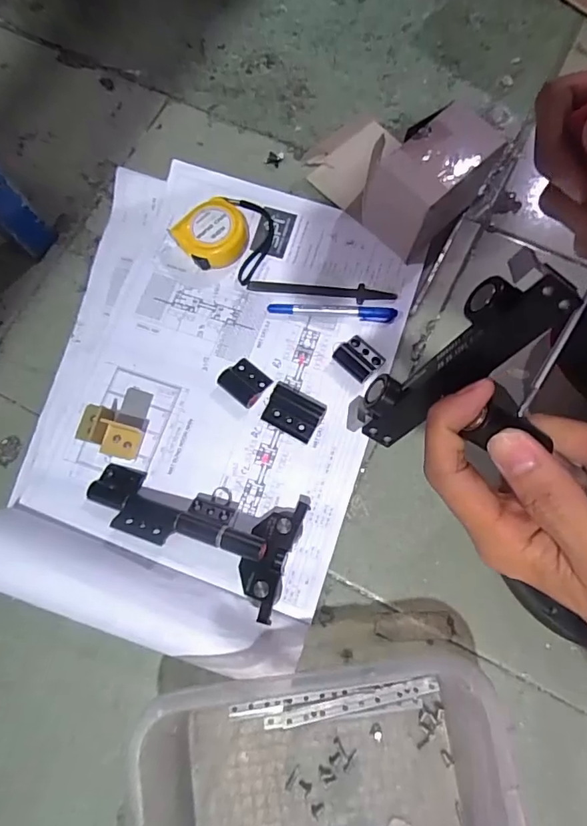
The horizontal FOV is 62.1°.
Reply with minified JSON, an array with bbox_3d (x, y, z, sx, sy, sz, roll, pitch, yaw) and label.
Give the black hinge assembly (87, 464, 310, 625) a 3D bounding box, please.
[{"bbox_3d":[-0.095,0.100,0.443,0.196,0.036,0.109,18,77,4],"label":"black hinge assembly"}]

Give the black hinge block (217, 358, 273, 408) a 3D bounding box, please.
[{"bbox_3d":[-0.049,-0.032,0.489,0.045,0.012,0.038,39,79,11],"label":"black hinge block"}]

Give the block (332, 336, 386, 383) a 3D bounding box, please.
[{"bbox_3d":[0.066,-0.056,0.489,0.043,0.015,0.037,43,80,12],"label":"block"}]

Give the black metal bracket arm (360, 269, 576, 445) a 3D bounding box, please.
[{"bbox_3d":[0.065,-0.022,0.209,0.017,0.106,0.029,-25,76,-47],"label":"black metal bracket arm"}]

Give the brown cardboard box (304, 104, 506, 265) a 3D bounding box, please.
[{"bbox_3d":[0.103,-0.262,0.505,0.170,0.093,0.124,38,79,8],"label":"brown cardboard box"}]

